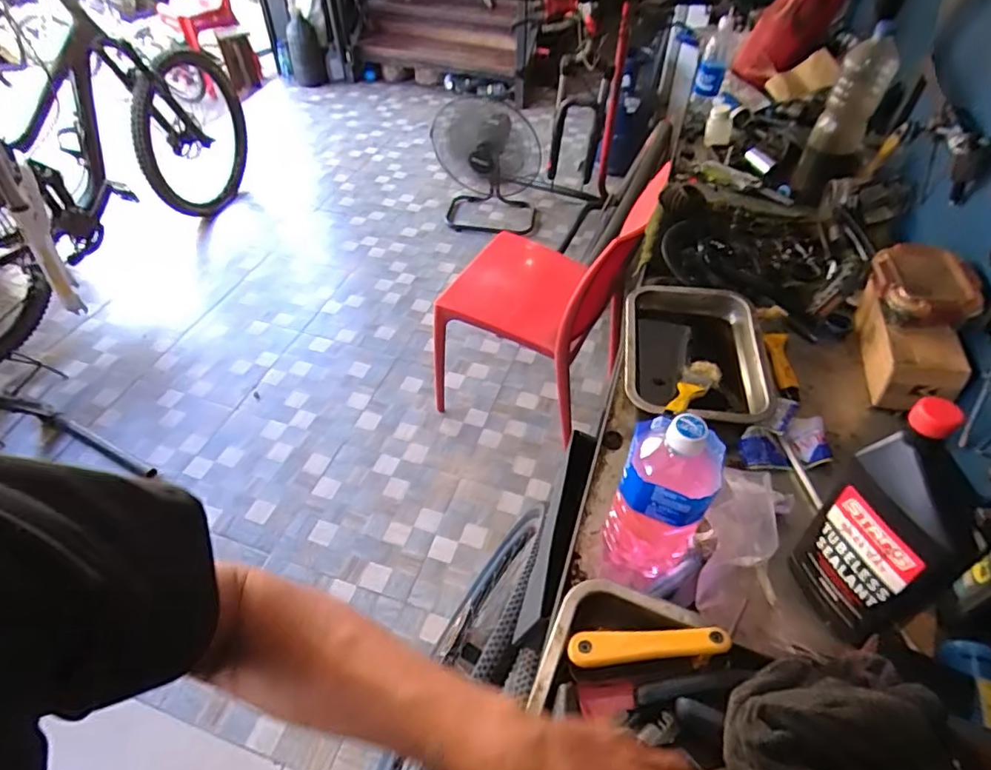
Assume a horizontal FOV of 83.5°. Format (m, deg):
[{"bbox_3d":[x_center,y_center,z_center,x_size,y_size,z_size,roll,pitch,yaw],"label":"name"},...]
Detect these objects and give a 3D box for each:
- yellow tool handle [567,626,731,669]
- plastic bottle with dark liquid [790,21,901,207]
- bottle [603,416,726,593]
[{"bbox_3d":[0.127,0.215,0.463,0.128,0.021,0.027,-3,48,-3],"label":"yellow tool handle"},{"bbox_3d":[0.629,-0.472,1.001,0.089,0.291,0.093,26,53,21],"label":"plastic bottle with dark liquid"},{"bbox_3d":[0.158,0.110,0.533,0.094,0.210,0.081,33,56,26],"label":"bottle"}]

